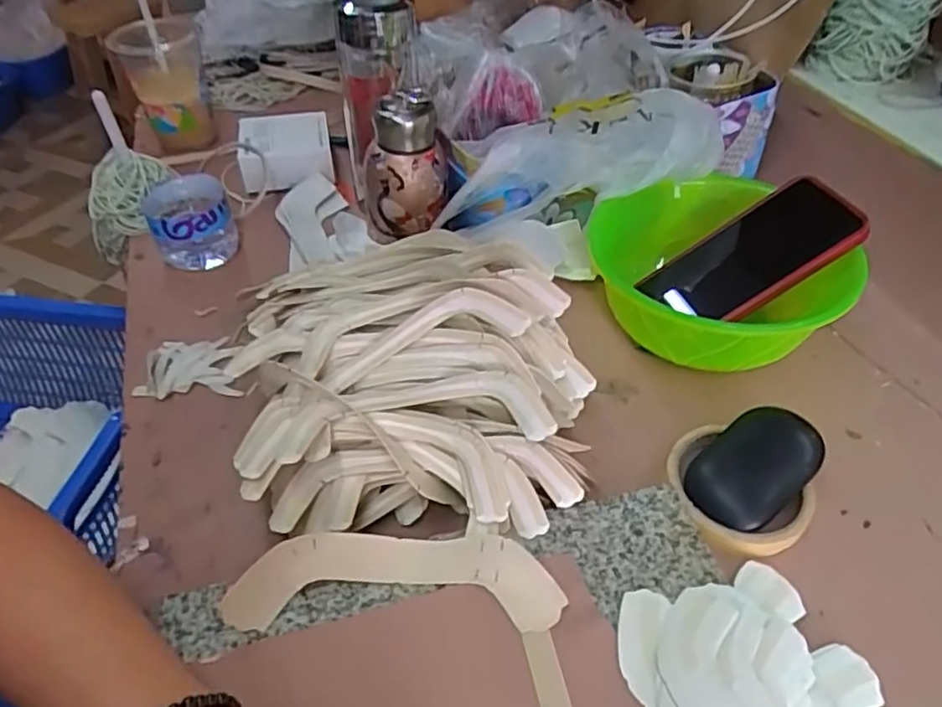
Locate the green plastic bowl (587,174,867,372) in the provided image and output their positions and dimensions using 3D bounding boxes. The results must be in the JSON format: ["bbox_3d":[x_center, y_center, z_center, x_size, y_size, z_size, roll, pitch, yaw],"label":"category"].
[{"bbox_3d":[0.187,-0.051,0.510,0.159,0.089,0.168,-1,44,1],"label":"green plastic bowl"}]

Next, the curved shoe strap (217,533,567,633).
[{"bbox_3d":[-0.040,0.115,0.350,0.169,0.027,0.050,0,44,1],"label":"curved shoe strap"}]

